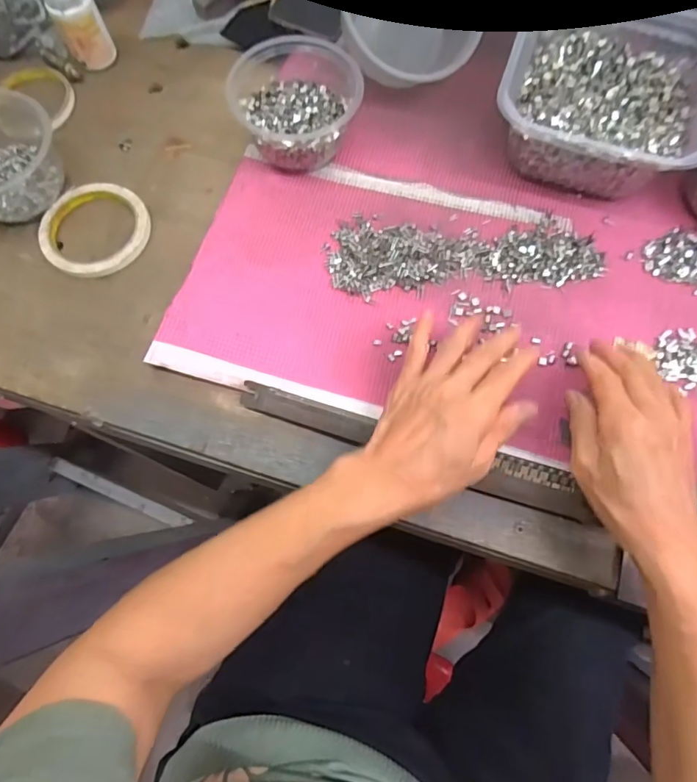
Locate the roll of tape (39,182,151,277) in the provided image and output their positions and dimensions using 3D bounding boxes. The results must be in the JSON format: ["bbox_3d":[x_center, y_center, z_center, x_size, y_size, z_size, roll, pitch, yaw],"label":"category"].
[{"bbox_3d":[-0.237,-0.153,0.460,0.097,0.009,0.097,0,73,1],"label":"roll of tape"}]

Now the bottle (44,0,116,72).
[{"bbox_3d":[-0.272,-0.378,0.495,0.040,0.074,0.045,-24,74,-6],"label":"bottle"}]

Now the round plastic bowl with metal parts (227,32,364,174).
[{"bbox_3d":[-0.048,-0.271,0.460,0.111,0.064,0.132,-7,73,-1],"label":"round plastic bowl with metal parts"}]

